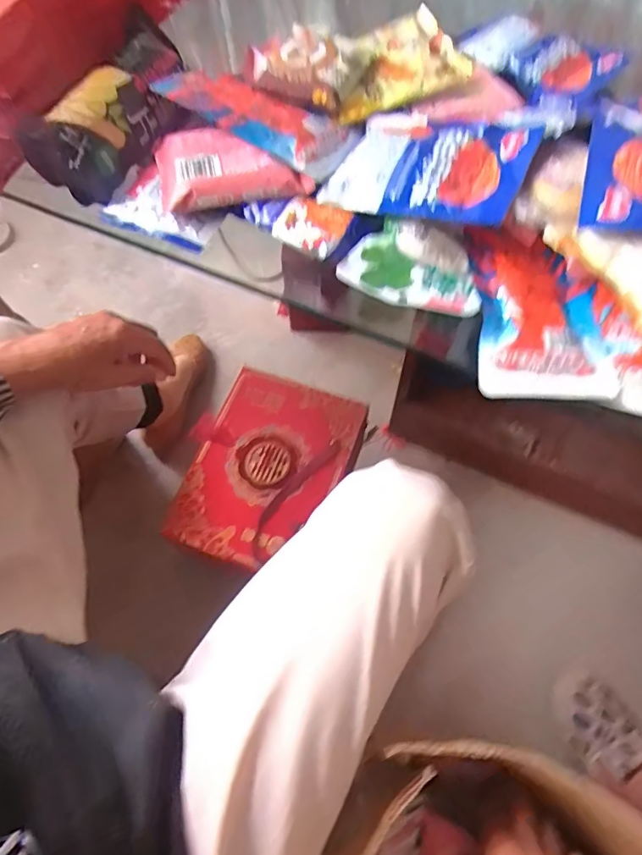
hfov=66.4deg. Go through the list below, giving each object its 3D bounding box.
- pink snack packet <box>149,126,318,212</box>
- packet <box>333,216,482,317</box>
[{"bbox_3d":[-0.081,-0.237,0.445,0.131,0.028,0.080,-9,63,-3],"label":"pink snack packet"},{"bbox_3d":[0.078,-0.136,0.407,0.111,0.013,0.086,18,64,10],"label":"packet"}]

